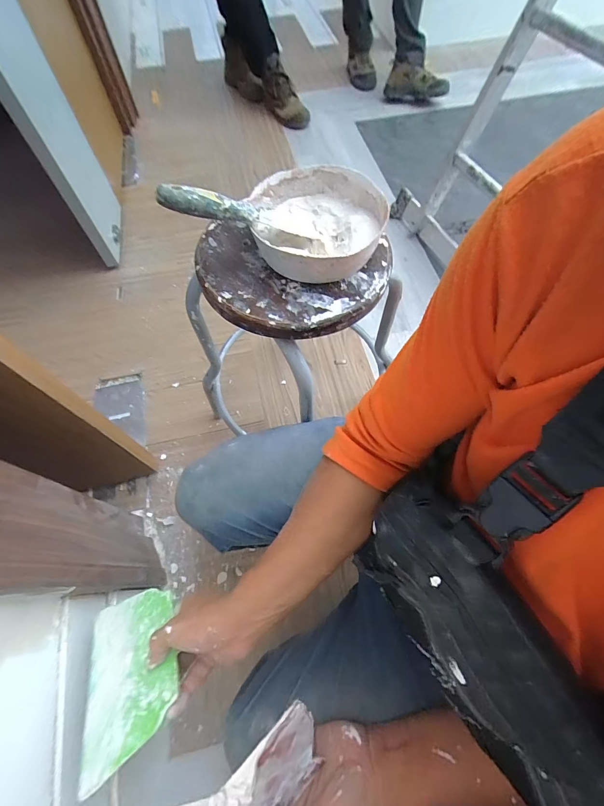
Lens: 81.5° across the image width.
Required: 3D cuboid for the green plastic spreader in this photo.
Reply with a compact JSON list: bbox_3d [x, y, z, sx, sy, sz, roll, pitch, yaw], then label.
[{"bbox_3d":[-0.195,0.302,0.396,0.133,0.007,0.159,-36,44,10],"label":"green plastic spreader"}]

